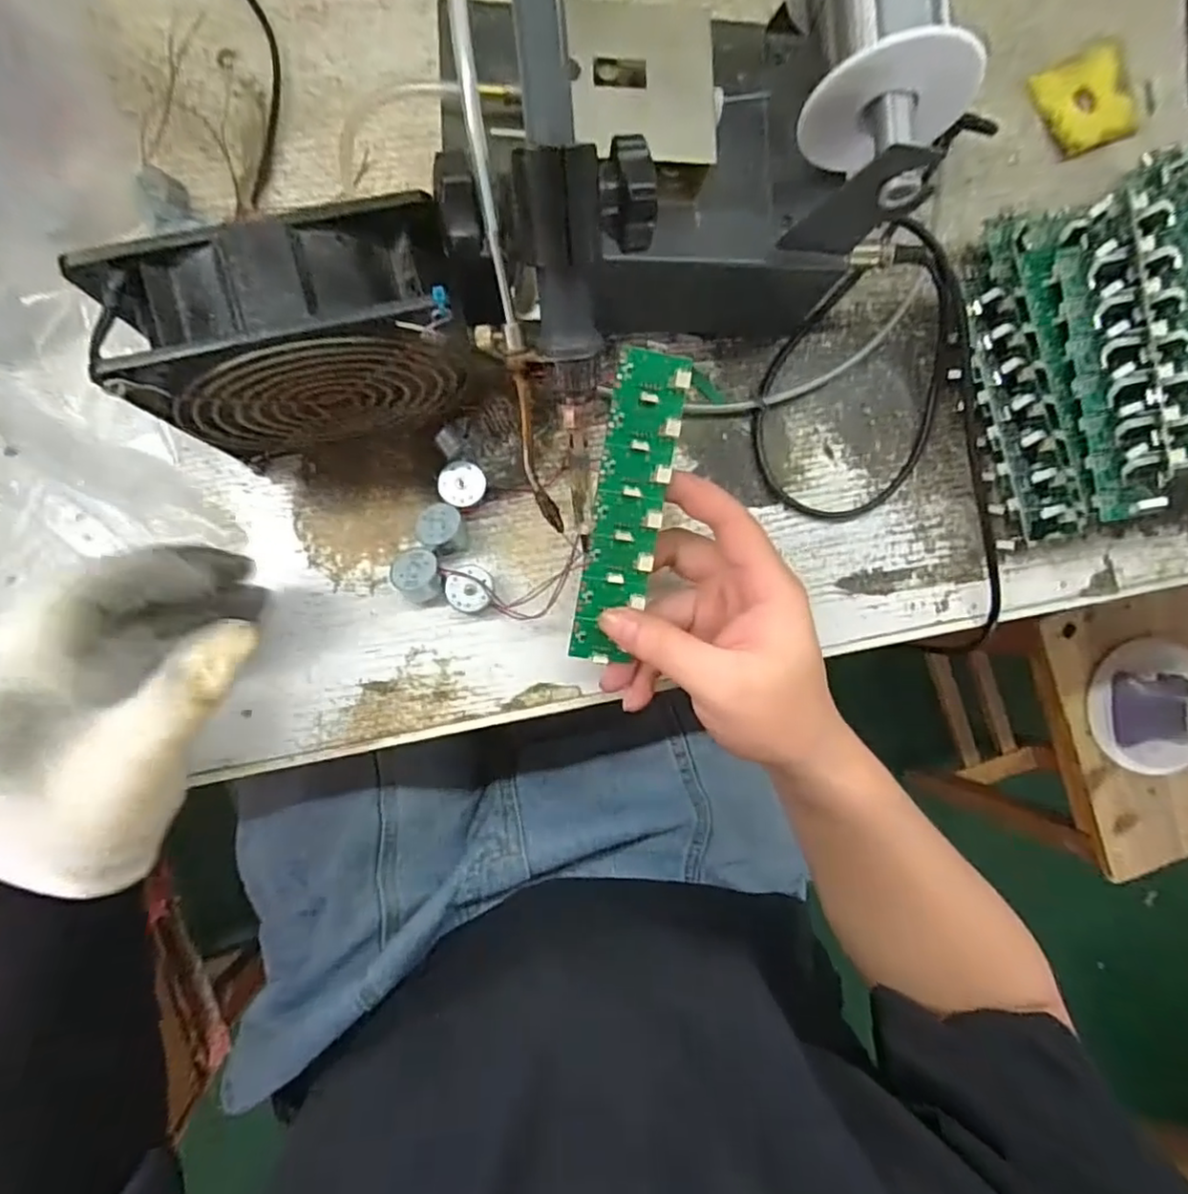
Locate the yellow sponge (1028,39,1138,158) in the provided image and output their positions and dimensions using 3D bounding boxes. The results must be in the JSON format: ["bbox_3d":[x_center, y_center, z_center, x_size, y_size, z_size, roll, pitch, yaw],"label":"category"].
[{"bbox_3d":[0.297,-0.297,0.378,0.059,0.010,0.055,-24,91,-7],"label":"yellow sponge"}]

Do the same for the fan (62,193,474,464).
[{"bbox_3d":[-0.114,-0.096,0.263,0.122,0.118,0.049,-14,91,-8],"label":"fan"}]

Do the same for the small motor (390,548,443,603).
[{"bbox_3d":[-0.088,-0.010,0.316,0.023,0.017,0.026,-10,89,-7],"label":"small motor"}]

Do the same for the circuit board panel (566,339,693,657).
[{"bbox_3d":[0.014,-0.035,0.278,0.031,0.004,0.136,11,106,-6],"label":"circuit board panel"}]

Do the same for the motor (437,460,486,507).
[{"bbox_3d":[-0.067,-0.056,0.322,0.023,0.013,0.022,3,87,-7],"label":"motor"}]

